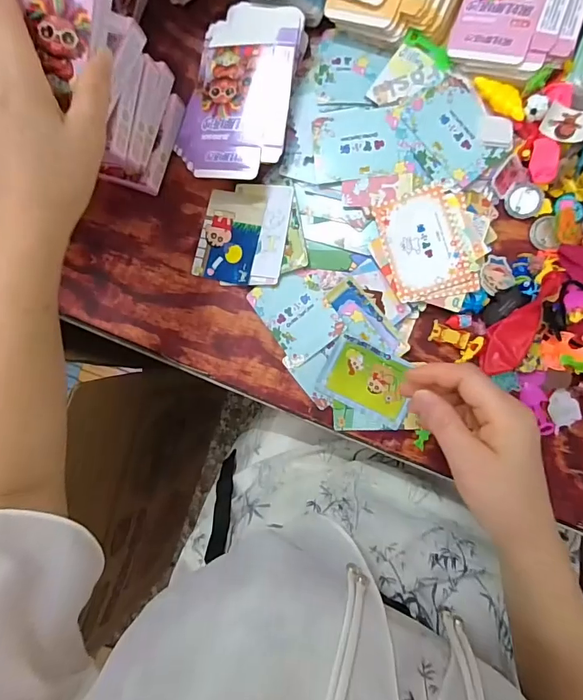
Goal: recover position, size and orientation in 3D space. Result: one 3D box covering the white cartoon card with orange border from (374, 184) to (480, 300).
[{"bbox_3d":[0.119,-0.094,0.385,0.072,0.004,0.091,-16,91,5],"label":"white cartoon card with orange border"}]

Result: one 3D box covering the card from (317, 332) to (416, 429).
[{"bbox_3d":[0.073,0.028,0.403,0.083,0.005,0.060,27,98,4],"label":"card"}]

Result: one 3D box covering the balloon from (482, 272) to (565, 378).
[{"bbox_3d":[0.199,-0.023,0.379,0.035,0.009,0.098,28,97,7],"label":"balloon"}]

